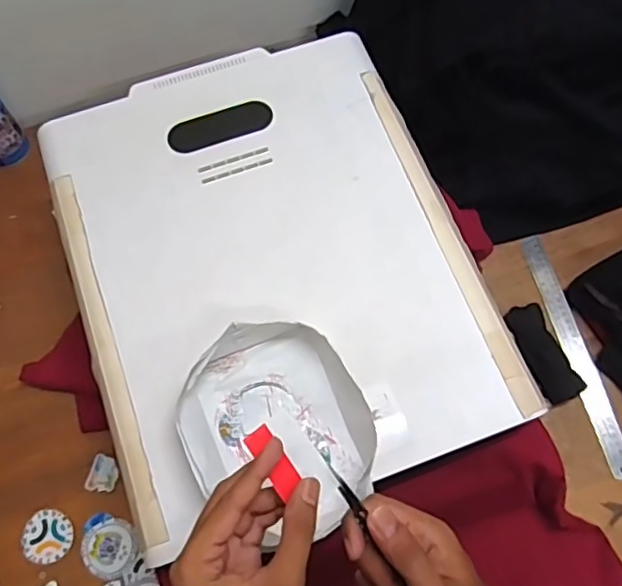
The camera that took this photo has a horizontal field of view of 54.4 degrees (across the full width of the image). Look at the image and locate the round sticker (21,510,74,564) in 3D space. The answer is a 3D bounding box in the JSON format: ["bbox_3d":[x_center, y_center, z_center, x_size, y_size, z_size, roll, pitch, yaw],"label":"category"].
[{"bbox_3d":[-0.299,0.276,0.687,0.053,0.005,0.057,3,64,-6],"label":"round sticker"}]

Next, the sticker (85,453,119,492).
[{"bbox_3d":[-0.244,0.213,0.712,0.033,0.005,0.040,13,68,5],"label":"sticker"}]

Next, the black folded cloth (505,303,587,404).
[{"bbox_3d":[0.286,0.073,0.744,0.048,0.023,0.120,-24,70,-10],"label":"black folded cloth"}]

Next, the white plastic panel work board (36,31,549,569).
[{"bbox_3d":[-0.046,-0.044,0.641,0.391,0.027,0.498,-19,69,-8],"label":"white plastic panel work board"}]

